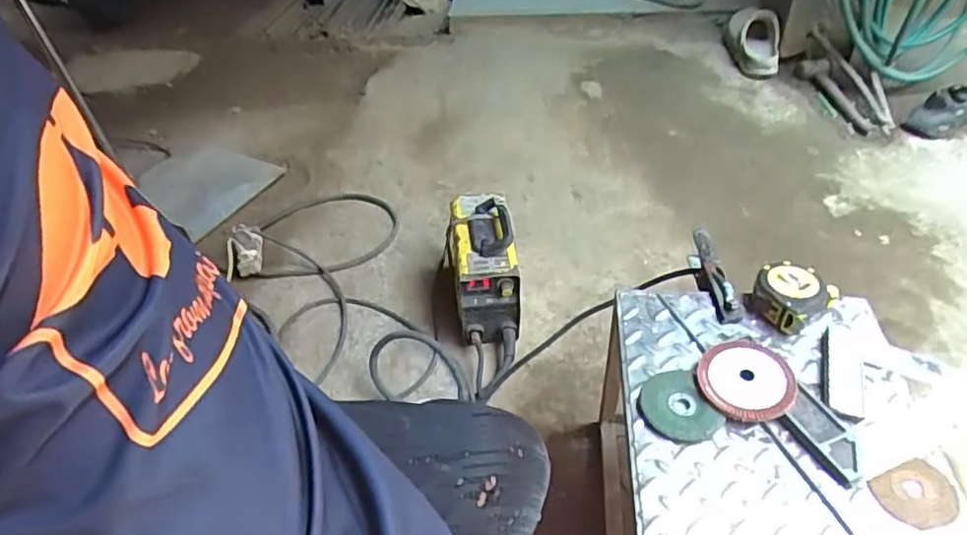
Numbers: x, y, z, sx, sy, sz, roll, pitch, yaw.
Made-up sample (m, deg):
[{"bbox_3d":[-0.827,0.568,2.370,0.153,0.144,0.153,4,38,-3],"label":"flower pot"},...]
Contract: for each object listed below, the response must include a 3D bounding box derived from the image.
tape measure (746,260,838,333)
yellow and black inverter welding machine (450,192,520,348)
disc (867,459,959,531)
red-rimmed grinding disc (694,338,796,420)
[{"bbox_3d":[0.364,0.030,0.739,0.082,0.041,0.078,-3,42,3],"label":"tape measure"},{"bbox_3d":[-0.002,-0.006,1.110,0.109,0.181,0.216,-6,42,-1],"label":"yellow and black inverter welding machine"},{"bbox_3d":[0.405,0.211,0.578,0.081,0.009,0.056,-17,44,-13],"label":"disc"},{"bbox_3d":[0.278,0.113,0.660,0.100,0.024,0.096,0,42,3],"label":"red-rimmed grinding disc"}]

